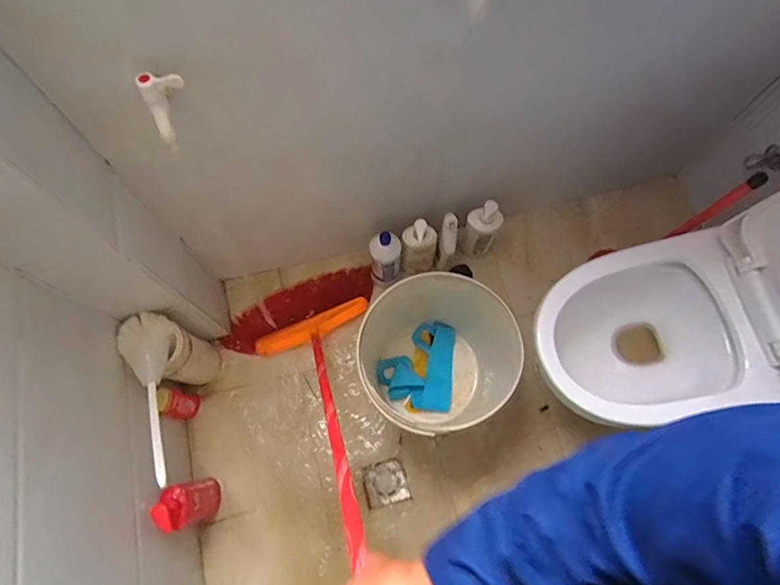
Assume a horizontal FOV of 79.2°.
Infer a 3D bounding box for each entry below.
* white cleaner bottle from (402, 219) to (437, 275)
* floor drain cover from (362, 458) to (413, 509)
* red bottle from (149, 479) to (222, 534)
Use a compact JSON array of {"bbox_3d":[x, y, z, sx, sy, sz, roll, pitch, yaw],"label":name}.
[{"bbox_3d":[0.075,-0.113,1.200,0.089,0.222,0.058,-9,72,-4],"label":"white cleaner bottle"},{"bbox_3d":[-0.010,0.470,1.159,0.100,0.013,0.099,-16,73,-6],"label":"floor drain cover"},{"bbox_3d":[-0.426,0.452,1.016,0.058,0.284,0.091,-18,73,-6],"label":"red bottle"}]

